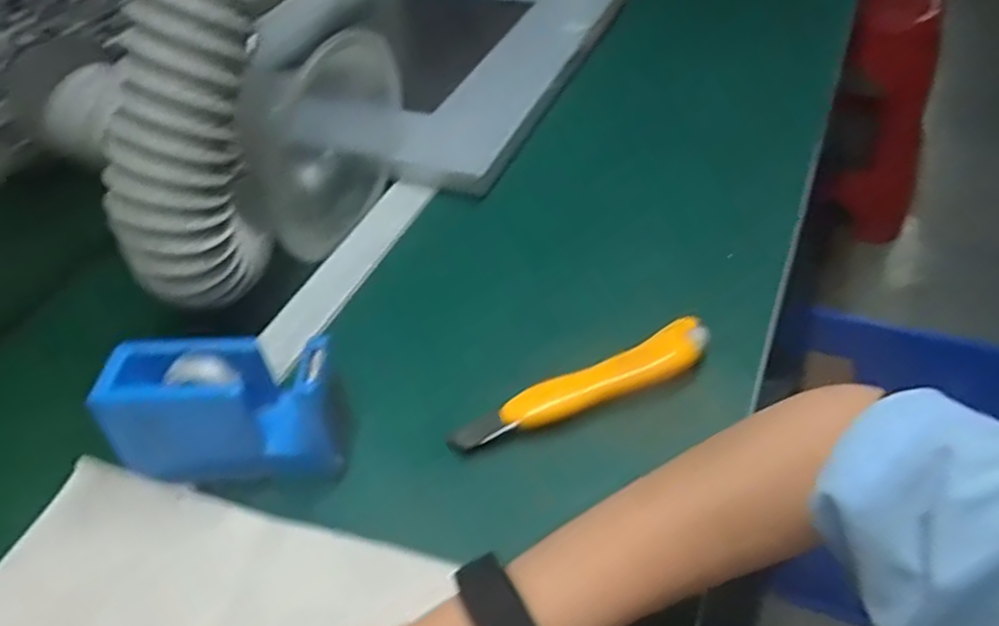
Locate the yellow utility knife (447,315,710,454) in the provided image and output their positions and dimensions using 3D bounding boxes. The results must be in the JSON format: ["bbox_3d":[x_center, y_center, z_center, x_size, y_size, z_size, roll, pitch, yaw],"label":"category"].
[{"bbox_3d":[0.054,0.045,0.469,0.175,0.025,0.025,-19,46,-13],"label":"yellow utility knife"}]

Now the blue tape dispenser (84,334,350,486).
[{"bbox_3d":[-0.160,0.057,0.443,0.129,0.069,0.051,-3,45,3],"label":"blue tape dispenser"}]

